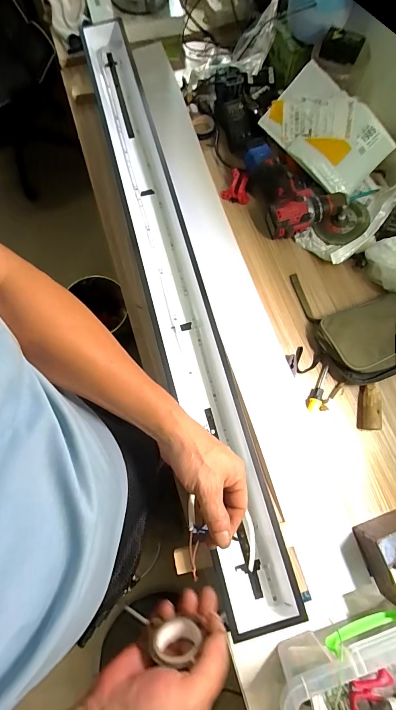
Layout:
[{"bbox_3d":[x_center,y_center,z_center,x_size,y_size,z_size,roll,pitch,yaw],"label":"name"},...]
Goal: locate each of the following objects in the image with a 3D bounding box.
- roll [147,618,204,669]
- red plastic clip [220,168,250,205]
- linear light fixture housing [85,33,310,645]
[{"bbox_3d":[-0.022,0.274,0.303,0.049,0.040,0.017,-4,74,-1],"label":"roll"},{"bbox_3d":[0.082,-0.352,0.666,0.057,0.034,0.060,13,74,4],"label":"red plastic clip"},{"bbox_3d":[-0.065,-0.188,0.589,0.105,0.066,1.182,-15,75,-4],"label":"linear light fixture housing"}]

